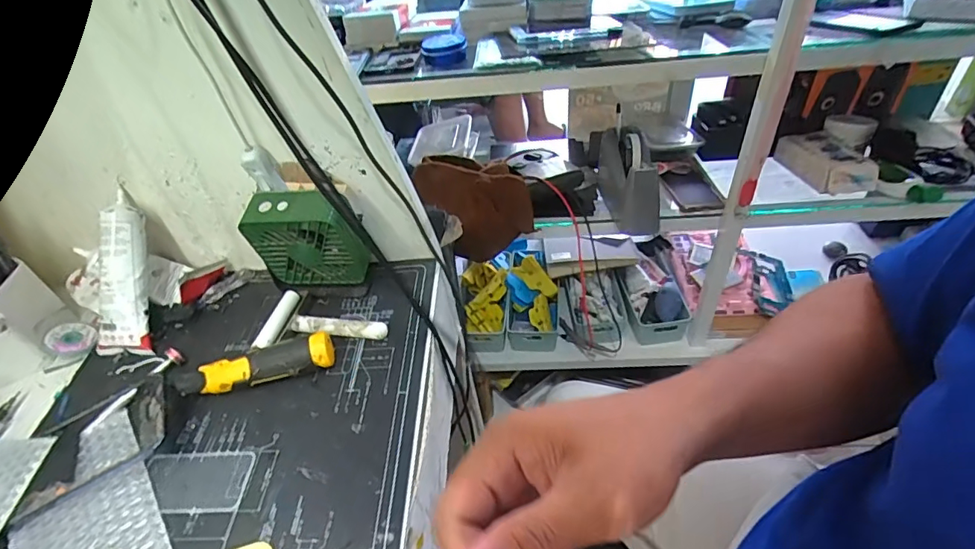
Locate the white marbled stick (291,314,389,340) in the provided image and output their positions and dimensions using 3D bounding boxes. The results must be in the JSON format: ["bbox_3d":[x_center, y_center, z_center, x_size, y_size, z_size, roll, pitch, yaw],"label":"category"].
[{"bbox_3d":[-0.141,0.051,0.478,0.097,0.015,0.017,4,46,11],"label":"white marbled stick"}]

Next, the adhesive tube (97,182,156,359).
[{"bbox_3d":[-0.351,0.000,0.484,0.046,0.153,0.029,1,3,7],"label":"adhesive tube"}]

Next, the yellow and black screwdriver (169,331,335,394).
[{"bbox_3d":[-0.207,0.080,0.448,0.136,0.028,0.038,-12,45,-4],"label":"yellow and black screwdriver"}]

